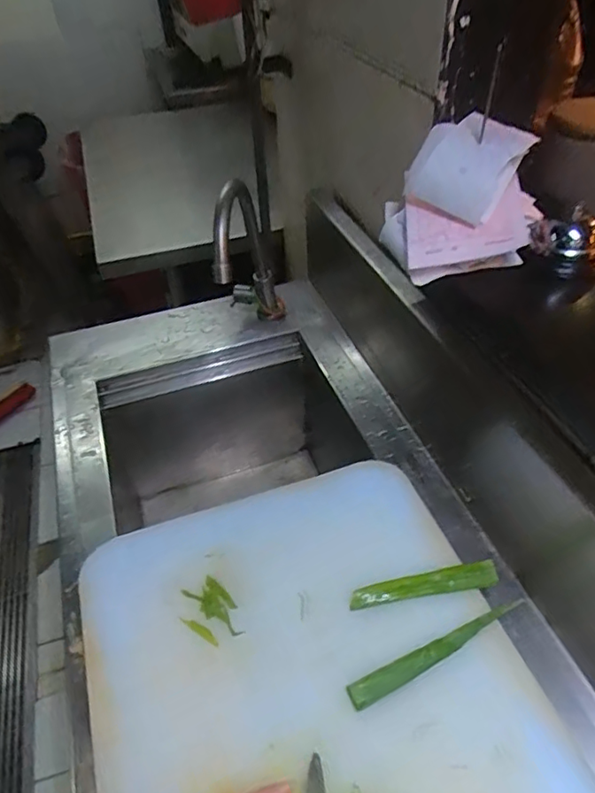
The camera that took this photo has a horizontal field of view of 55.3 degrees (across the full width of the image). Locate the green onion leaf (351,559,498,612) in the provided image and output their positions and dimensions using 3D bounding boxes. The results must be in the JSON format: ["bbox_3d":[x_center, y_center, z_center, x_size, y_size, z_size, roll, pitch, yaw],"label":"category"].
[{"bbox_3d":[0.117,0.173,0.520,0.136,0.007,0.022,-10,43,-8],"label":"green onion leaf"}]

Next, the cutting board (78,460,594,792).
[{"bbox_3d":[0.011,0.232,0.460,0.334,0.028,0.384,-16,44,-14],"label":"cutting board"}]

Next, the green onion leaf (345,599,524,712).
[{"bbox_3d":[0.120,0.214,0.481,0.171,0.009,0.019,-20,45,-18],"label":"green onion leaf"}]

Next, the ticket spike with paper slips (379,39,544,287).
[{"bbox_3d":[0.158,-0.193,0.539,0.140,0.109,0.127,-1,43,3],"label":"ticket spike with paper slips"}]

